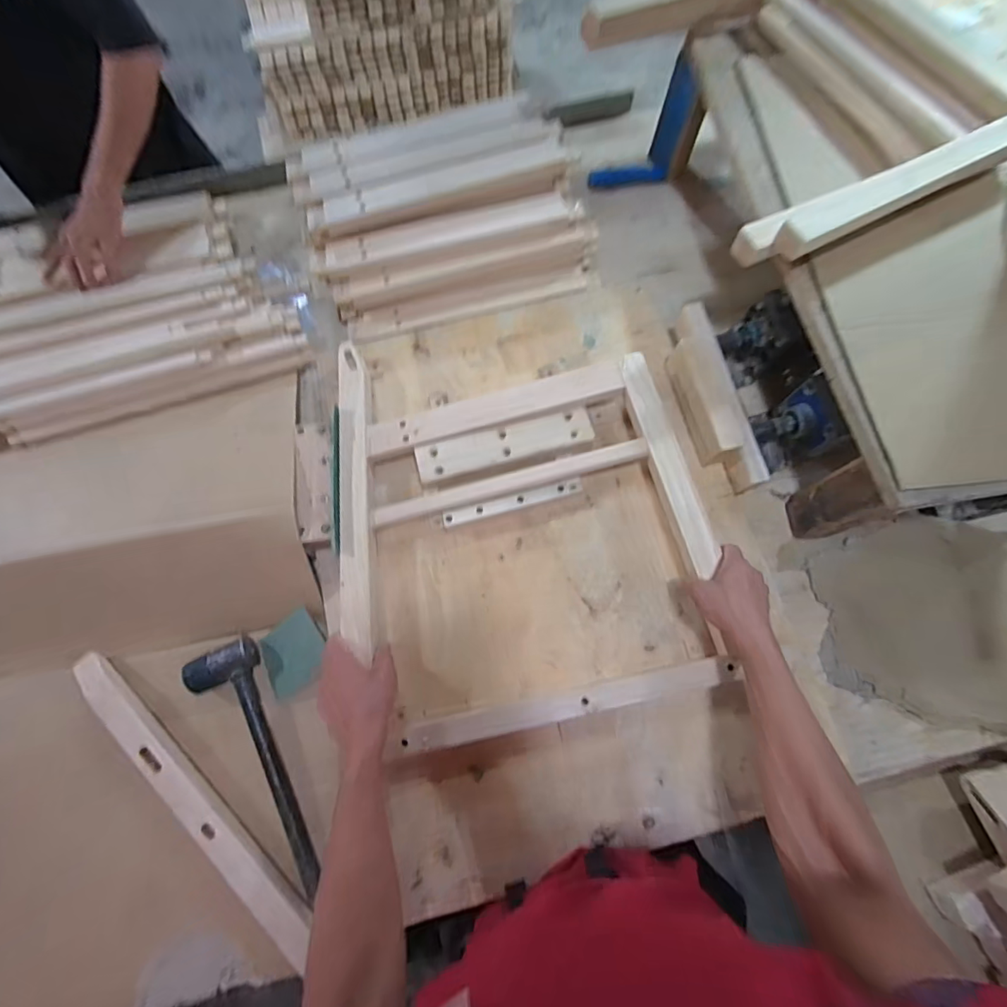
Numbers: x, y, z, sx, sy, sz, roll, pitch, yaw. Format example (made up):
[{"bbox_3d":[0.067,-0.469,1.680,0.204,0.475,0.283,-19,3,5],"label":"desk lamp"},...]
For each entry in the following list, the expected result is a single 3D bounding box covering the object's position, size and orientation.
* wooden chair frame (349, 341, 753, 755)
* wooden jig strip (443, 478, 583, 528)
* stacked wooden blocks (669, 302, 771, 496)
[{"bbox_3d":[0.014,0.012,0.668,0.475,0.065,0.552,-8,75,-2],"label":"wooden chair frame"},{"bbox_3d":[0.017,0.001,0.705,0.204,0.033,0.023,-17,76,-4],"label":"wooden jig strip"},{"bbox_3d":[0.305,-0.159,0.726,0.066,0.074,0.288,-15,72,-4],"label":"stacked wooden blocks"}]

